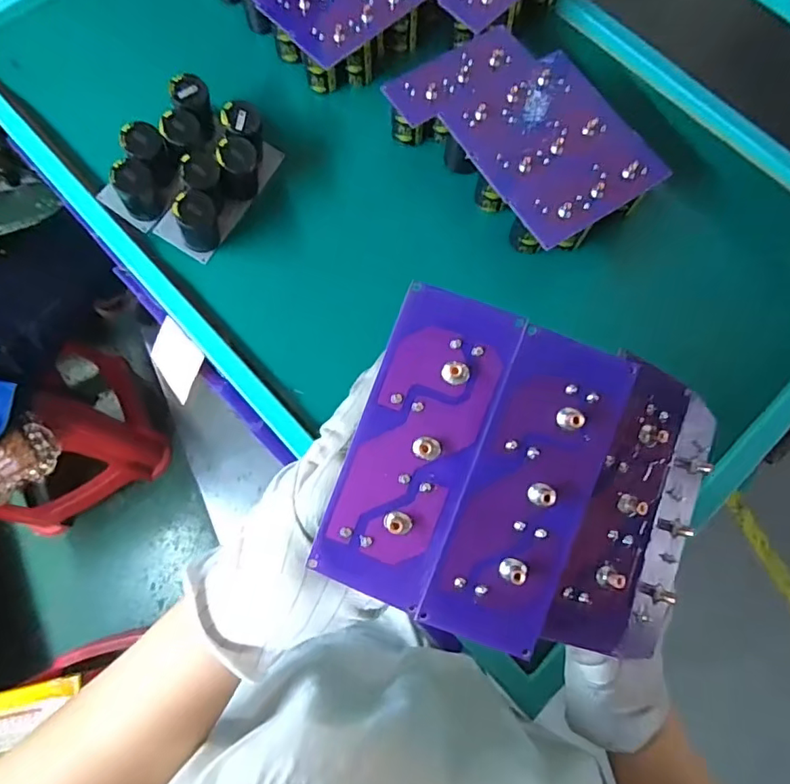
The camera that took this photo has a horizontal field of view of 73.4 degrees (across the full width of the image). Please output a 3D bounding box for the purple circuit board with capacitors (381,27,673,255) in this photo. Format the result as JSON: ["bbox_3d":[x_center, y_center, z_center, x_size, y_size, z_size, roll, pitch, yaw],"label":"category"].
[{"bbox_3d":[0.122,-0.233,0.497,0.153,0.050,0.217,-38,77,-11],"label":"purple circuit board with capacitors"}]

